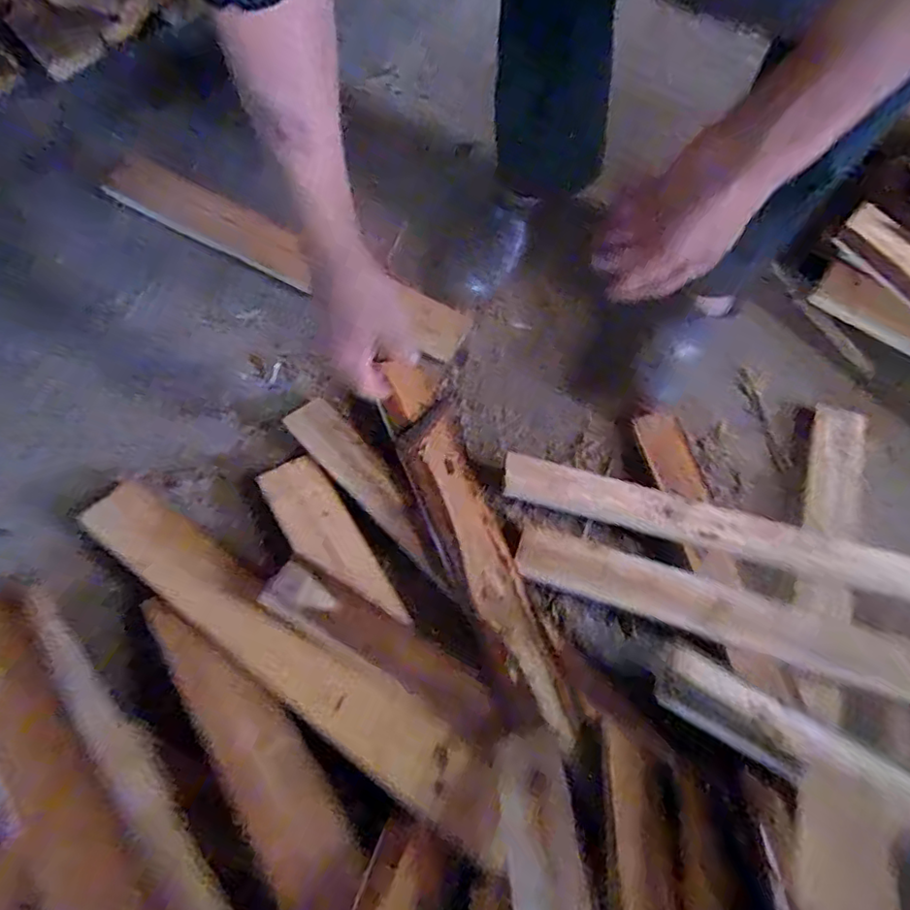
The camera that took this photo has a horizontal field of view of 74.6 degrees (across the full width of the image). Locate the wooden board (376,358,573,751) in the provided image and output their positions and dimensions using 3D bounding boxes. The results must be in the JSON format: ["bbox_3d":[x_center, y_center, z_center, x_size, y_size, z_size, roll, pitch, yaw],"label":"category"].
[{"bbox_3d":[0.014,0.073,0.583,0.066,0.034,0.385,-22,67,-8],"label":"wooden board"}]

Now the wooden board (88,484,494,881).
[{"bbox_3d":[-0.159,0.163,0.525,0.479,0.016,0.070,29,58,18],"label":"wooden board"}]

